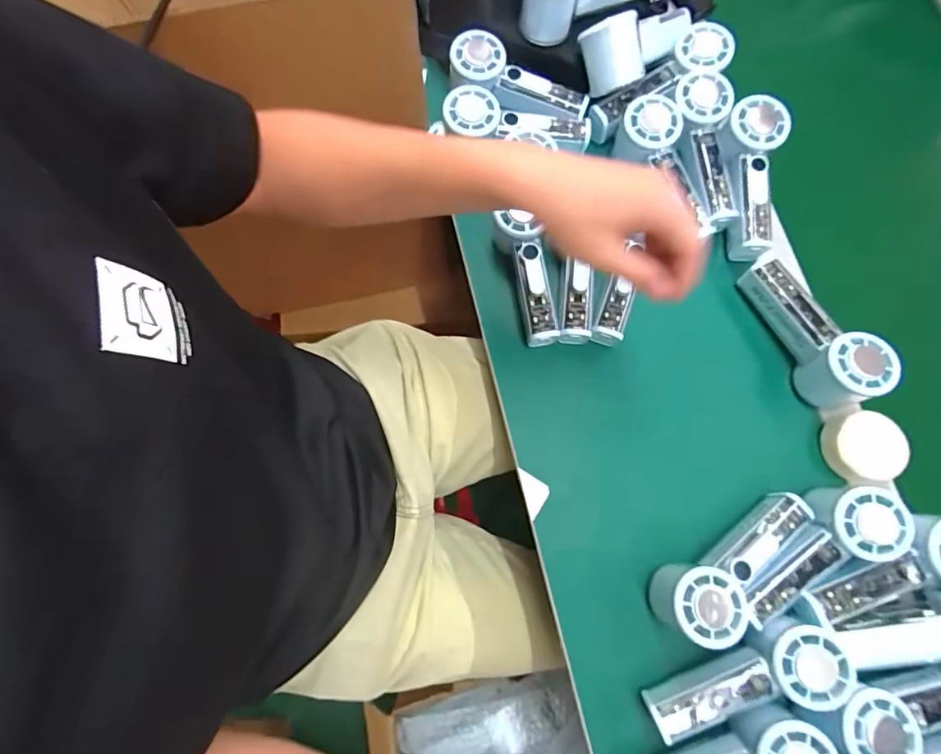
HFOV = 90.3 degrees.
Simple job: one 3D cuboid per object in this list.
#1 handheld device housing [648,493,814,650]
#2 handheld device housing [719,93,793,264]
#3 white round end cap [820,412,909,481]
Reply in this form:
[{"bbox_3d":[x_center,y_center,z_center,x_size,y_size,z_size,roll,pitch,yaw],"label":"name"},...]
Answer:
[{"bbox_3d":[0.227,0.160,0.399,0.151,0.058,0.058,-32,79,-7],"label":"handheld device housing"},{"bbox_3d":[0.284,-0.198,0.471,0.056,0.031,0.156,2,92,1],"label":"handheld device housing"},{"bbox_3d":[0.363,0.064,0.432,0.061,0.022,0.060,0,77,0],"label":"white round end cap"}]

